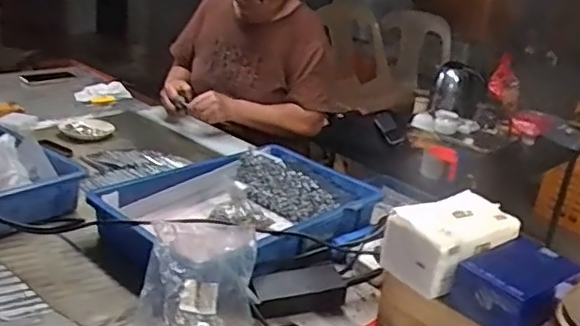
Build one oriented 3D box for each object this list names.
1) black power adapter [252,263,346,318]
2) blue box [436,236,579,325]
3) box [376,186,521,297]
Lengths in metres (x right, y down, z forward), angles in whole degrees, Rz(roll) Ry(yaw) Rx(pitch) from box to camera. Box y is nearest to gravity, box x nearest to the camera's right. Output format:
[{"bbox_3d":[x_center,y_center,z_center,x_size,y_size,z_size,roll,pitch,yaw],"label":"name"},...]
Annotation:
[{"bbox_3d":[0.009,0.177,0.855,0.132,0.042,0.048,-3,23,-22],"label":"black power adapter"},{"bbox_3d":[0.273,0.150,0.750,0.152,0.069,0.102,-13,29,-40],"label":"blue box"},{"bbox_3d":[0.207,0.101,0.801,0.159,0.089,0.097,-9,27,-34],"label":"box"}]

